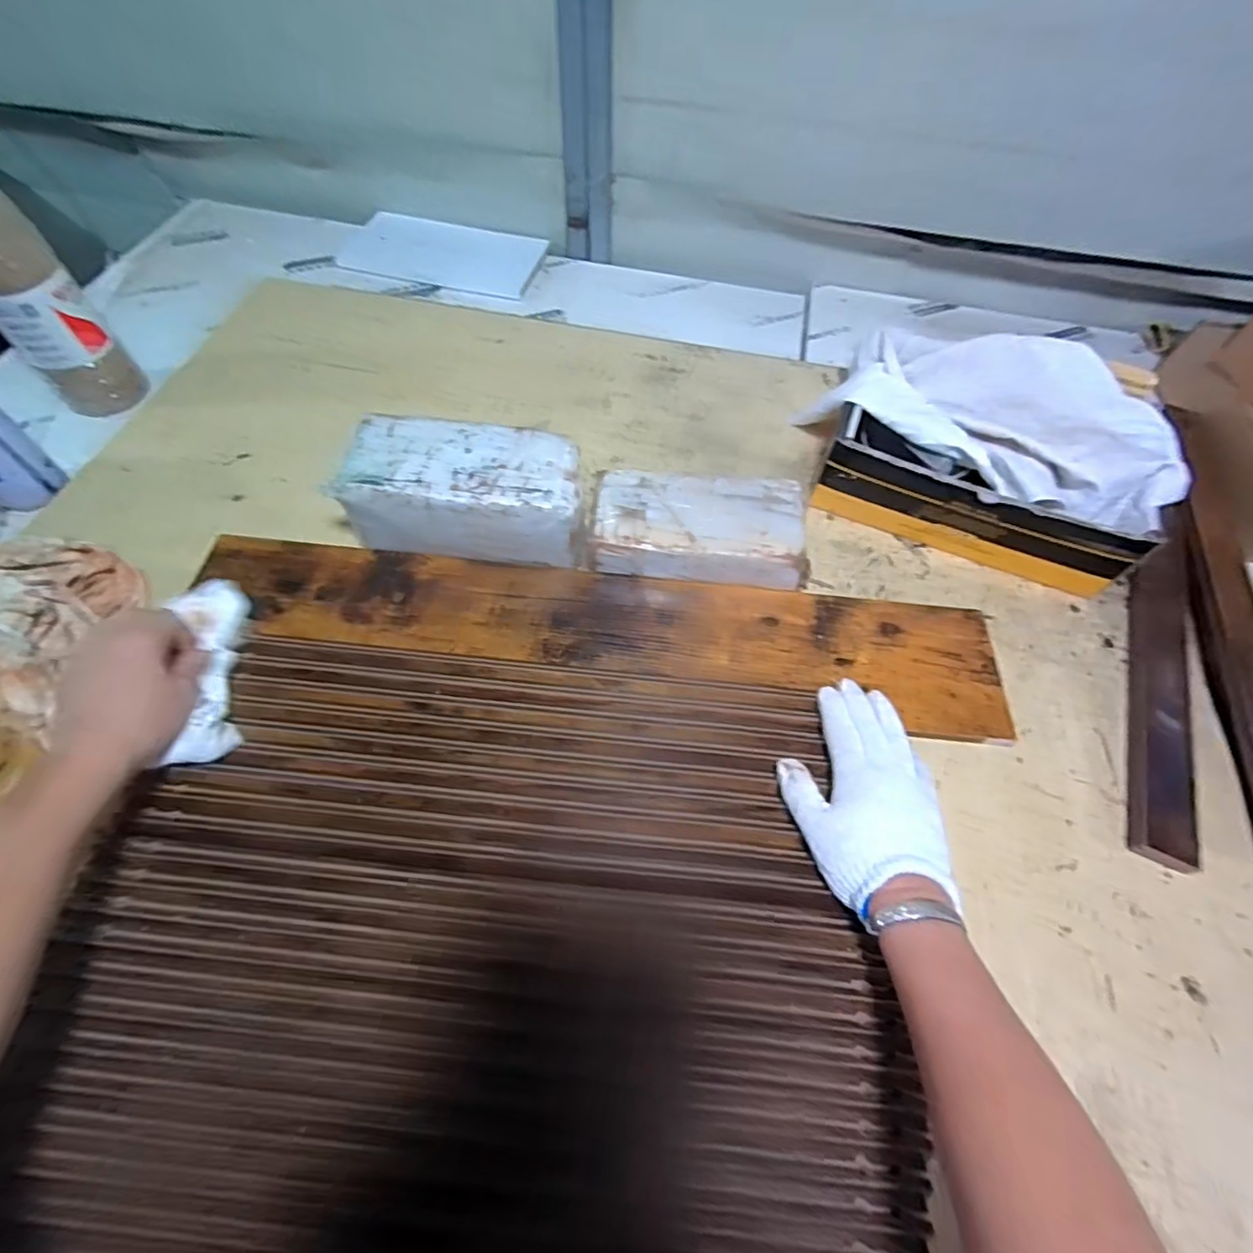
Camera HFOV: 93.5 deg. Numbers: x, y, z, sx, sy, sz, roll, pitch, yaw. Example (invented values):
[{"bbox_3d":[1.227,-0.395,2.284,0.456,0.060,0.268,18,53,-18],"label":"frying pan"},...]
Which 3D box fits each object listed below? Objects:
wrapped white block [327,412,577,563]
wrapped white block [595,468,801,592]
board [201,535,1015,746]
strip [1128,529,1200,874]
[{"bbox_3d":[-0.154,-0.123,0.566,0.219,0.095,0.105,4,58,-2],"label":"wrapped white block"},{"bbox_3d":[0.069,-0.093,0.583,0.195,0.064,0.110,7,58,2],"label":"wrapped white block"},{"bbox_3d":[-0.022,-0.002,0.551,0.725,0.020,0.123,7,58,2],"label":"board"},{"bbox_3d":[0.494,0.051,0.541,0.054,0.020,0.342,25,62,9],"label":"strip"}]

